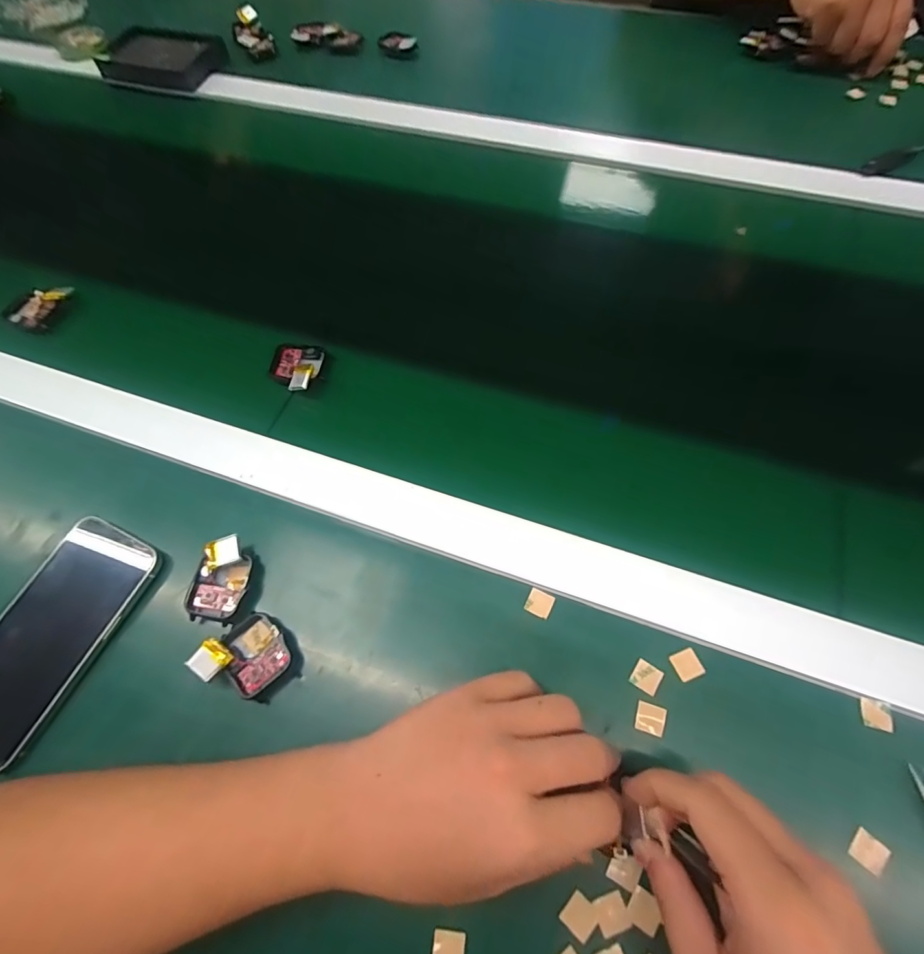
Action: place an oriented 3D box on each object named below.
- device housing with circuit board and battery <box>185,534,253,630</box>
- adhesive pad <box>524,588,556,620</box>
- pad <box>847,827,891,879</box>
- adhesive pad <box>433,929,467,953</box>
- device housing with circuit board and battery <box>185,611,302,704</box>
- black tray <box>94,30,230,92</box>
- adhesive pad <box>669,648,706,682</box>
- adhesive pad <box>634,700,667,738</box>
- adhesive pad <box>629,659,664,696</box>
[{"bbox_3d":[-0.154,0.068,0.318,0.036,0.014,0.054,17,80,6],"label":"device housing with circuit board and battery"},{"bbox_3d":[0.049,0.080,0.308,0.016,0.004,0.016,22,67,12],"label":"adhesive pad"},{"bbox_3d":[0.207,0.190,0.248,0.014,0.005,0.015,36,71,18],"label":"pad"},{"bbox_3d":[-0.006,0.234,0.240,0.016,0.004,0.016,6,64,5],"label":"adhesive pad"},{"bbox_3d":[-0.128,0.111,0.295,0.048,0.020,0.048,41,72,19],"label":"device housing with circuit board and battery"},{"bbox_3d":[-0.374,-0.520,0.608,0.144,0.030,0.094,15,66,11],"label":"black tray"},{"bbox_3d":[0.133,0.111,0.287,0.016,0.004,0.015,-20,65,-8],"label":"adhesive pad"},{"bbox_3d":[0.107,0.138,0.278,0.016,0.004,0.016,18,66,10],"label":"adhesive pad"},{"bbox_3d":[0.108,0.117,0.286,0.015,0.004,0.015,29,69,15],"label":"adhesive pad"}]

